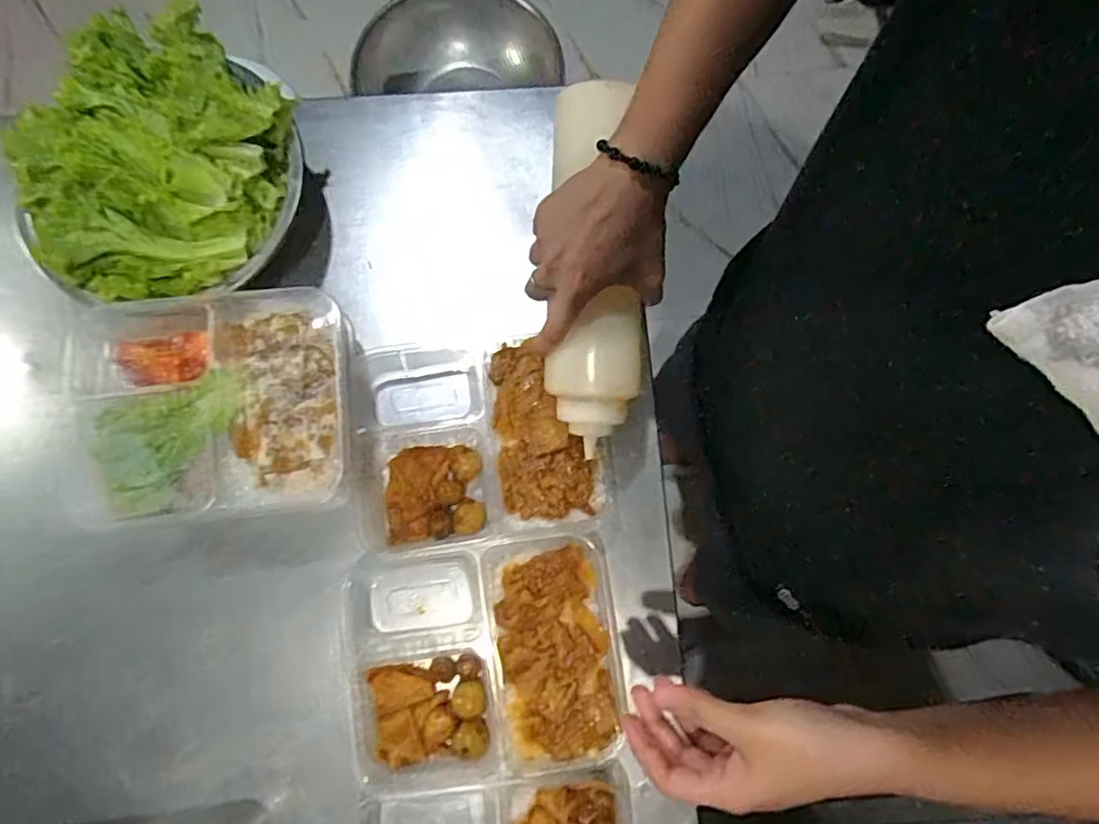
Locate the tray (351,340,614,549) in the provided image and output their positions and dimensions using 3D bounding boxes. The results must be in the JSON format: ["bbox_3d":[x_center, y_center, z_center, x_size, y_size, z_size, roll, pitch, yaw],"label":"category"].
[{"bbox_3d":[-0.063,0.019,0.570,0.214,0.049,0.187,-7,80,-3],"label":"tray"}]

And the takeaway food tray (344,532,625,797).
[{"bbox_3d":[-0.055,0.202,0.526,0.219,0.039,0.181,-7,80,-2],"label":"takeaway food tray"}]

